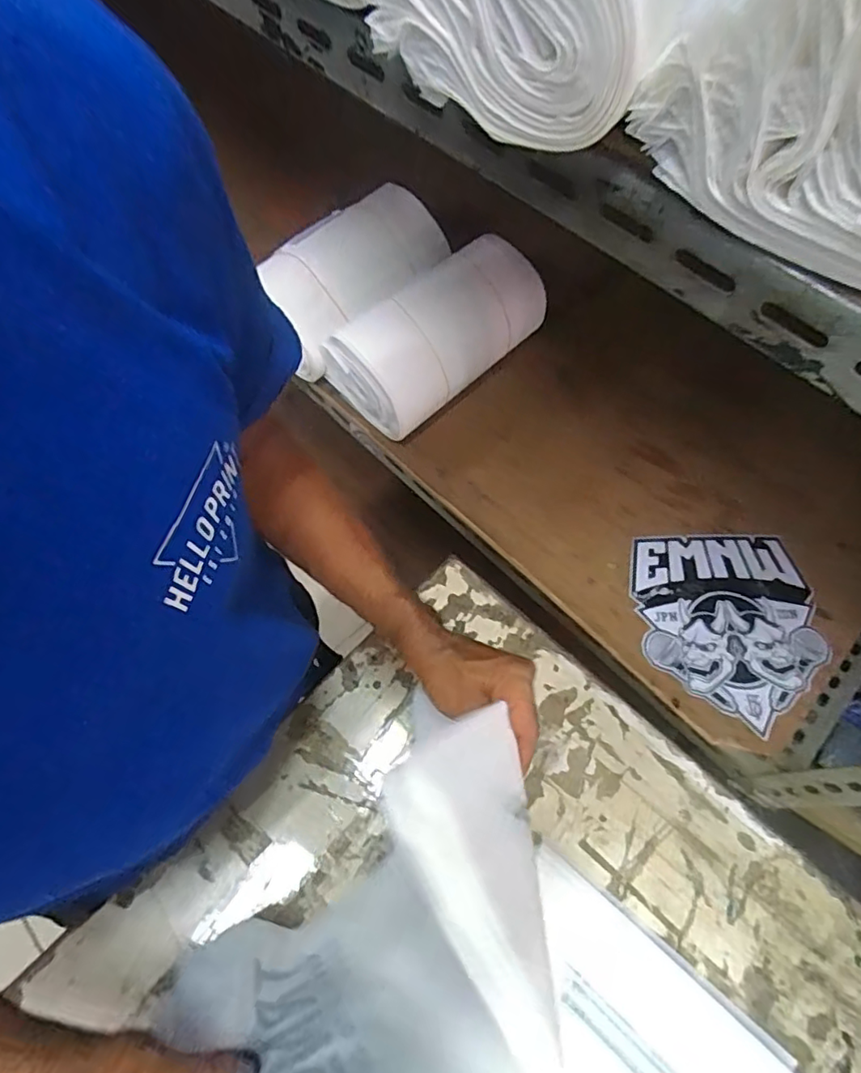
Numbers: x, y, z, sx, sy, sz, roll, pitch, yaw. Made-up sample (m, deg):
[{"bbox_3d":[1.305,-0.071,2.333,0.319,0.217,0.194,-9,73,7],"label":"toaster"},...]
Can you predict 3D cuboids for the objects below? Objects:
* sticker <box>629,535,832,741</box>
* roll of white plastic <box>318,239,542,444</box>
[{"bbox_3d":[0.310,0.089,0.590,0.186,0.006,0.196,0,66,-7],"label":"sticker"},{"bbox_3d":[0.015,-0.243,0.672,0.259,0.102,0.130,-39,74,-21],"label":"roll of white plastic"}]

